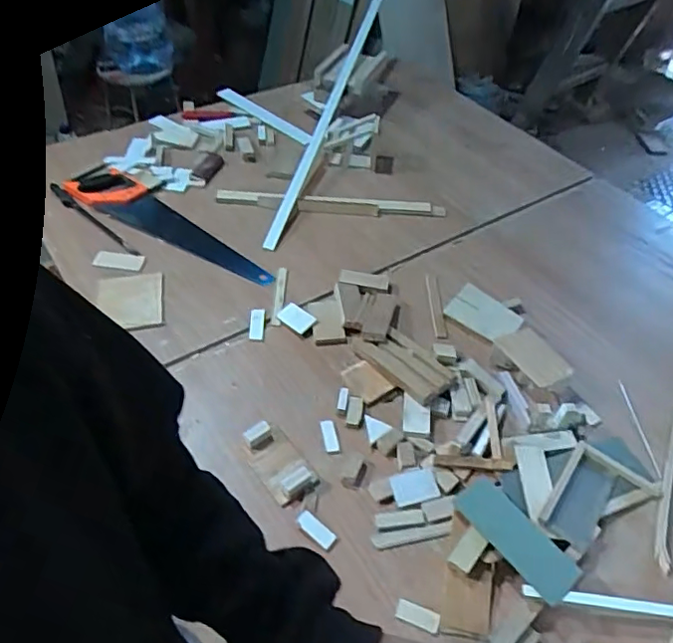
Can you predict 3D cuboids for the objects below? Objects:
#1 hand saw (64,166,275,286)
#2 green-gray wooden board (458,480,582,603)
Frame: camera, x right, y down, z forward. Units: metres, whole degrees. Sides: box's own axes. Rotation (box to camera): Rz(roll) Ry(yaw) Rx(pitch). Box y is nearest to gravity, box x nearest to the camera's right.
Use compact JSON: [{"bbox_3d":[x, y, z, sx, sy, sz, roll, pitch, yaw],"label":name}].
[{"bbox_3d":[-0.382,-0.215,1.290,0.599,0.033,0.135,31,53,24],"label":"hand saw"},{"bbox_3d":[0.240,0.289,0.789,0.073,0.012,0.176,-26,47,-27],"label":"green-gray wooden board"}]

